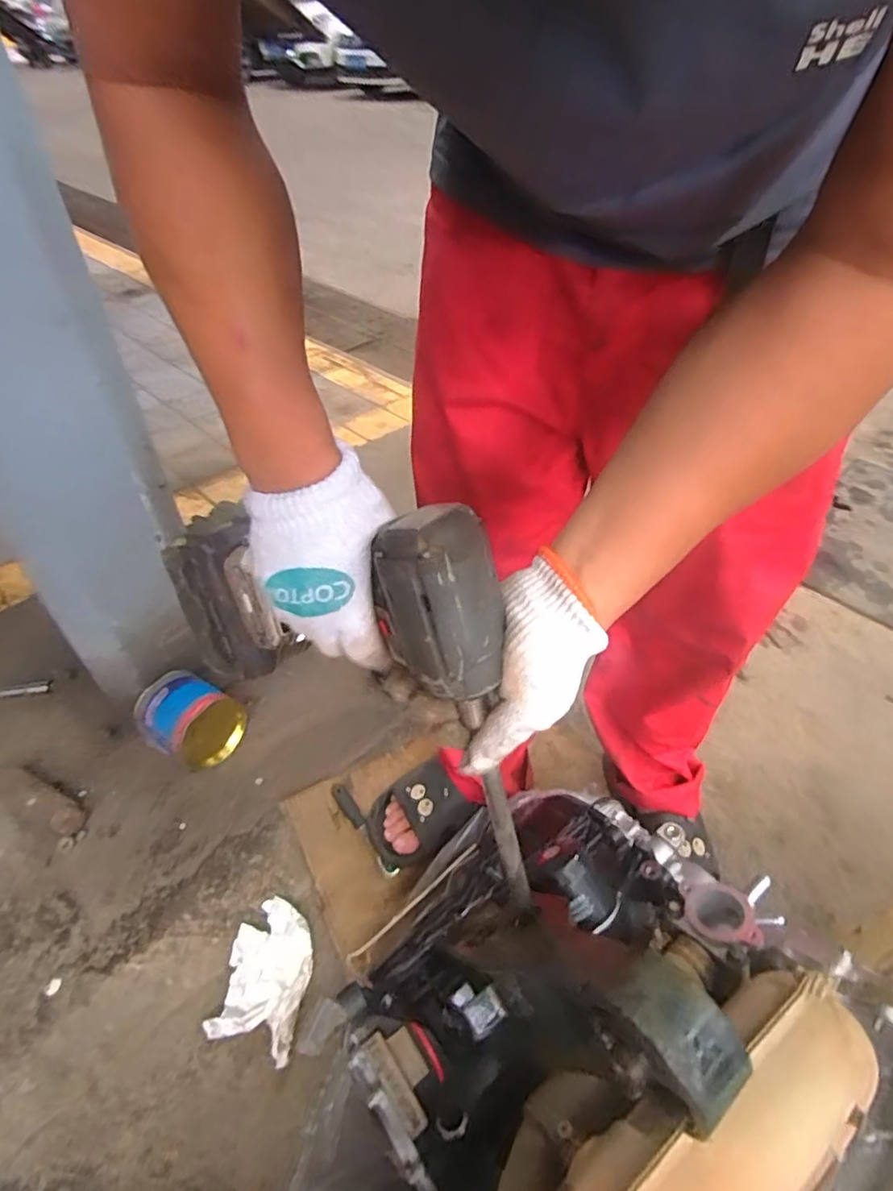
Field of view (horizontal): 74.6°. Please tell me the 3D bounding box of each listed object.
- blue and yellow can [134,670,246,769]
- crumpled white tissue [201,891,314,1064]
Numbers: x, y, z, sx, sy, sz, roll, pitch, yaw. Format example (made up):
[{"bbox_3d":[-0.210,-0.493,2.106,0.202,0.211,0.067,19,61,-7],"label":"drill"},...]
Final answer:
[{"bbox_3d":[-0.403,0.192,0.916,0.136,0.112,0.123,22,49,20],"label":"blue and yellow can"},{"bbox_3d":[-0.226,0.477,0.742,0.108,0.038,0.158,8,46,8],"label":"crumpled white tissue"}]

